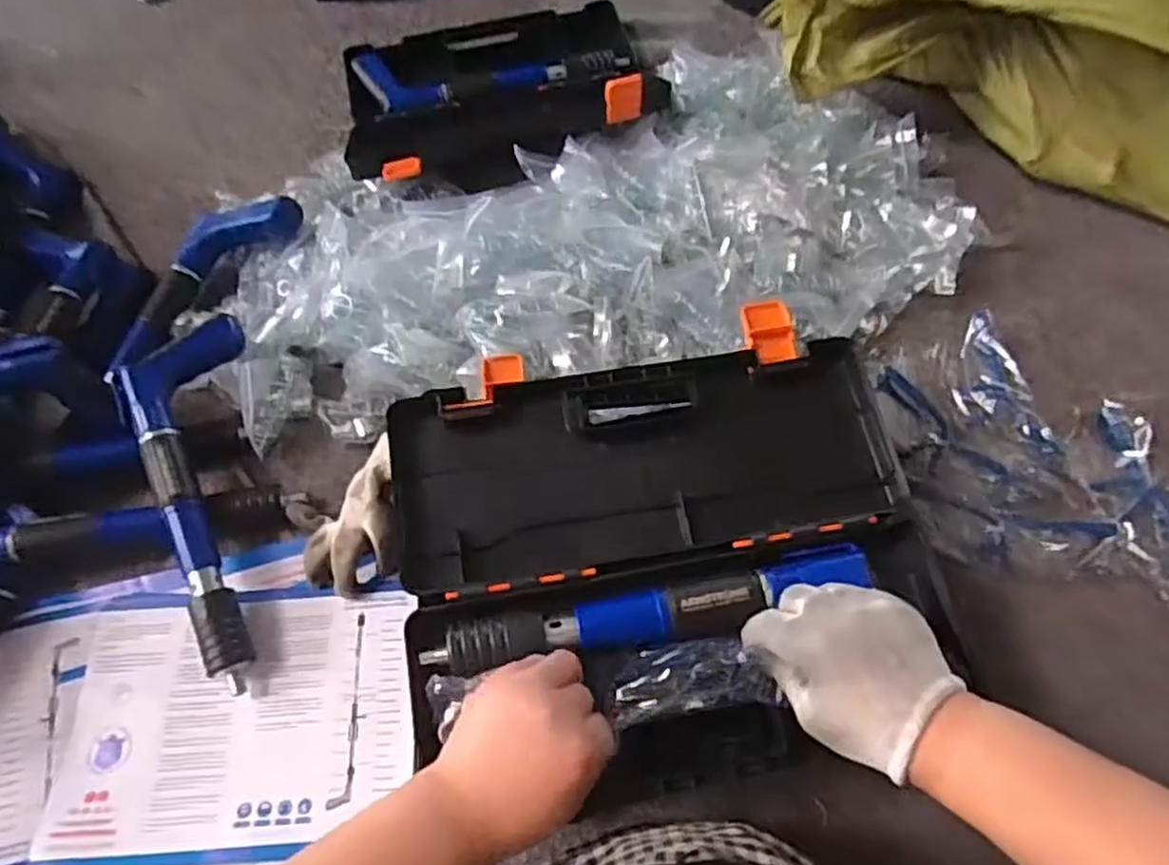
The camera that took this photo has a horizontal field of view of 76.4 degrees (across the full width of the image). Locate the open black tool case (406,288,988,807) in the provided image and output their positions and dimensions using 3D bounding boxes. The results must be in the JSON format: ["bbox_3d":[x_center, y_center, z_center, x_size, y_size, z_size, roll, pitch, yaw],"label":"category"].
[{"bbox_3d":[0.052,0.072,0.497,0.342,0.052,0.300,-12,61,-5],"label":"open black tool case"}]

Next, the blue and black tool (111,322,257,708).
[{"bbox_3d":[-0.332,0.049,0.617,0.093,0.075,0.327,-11,61,-4],"label":"blue and black tool"}]

